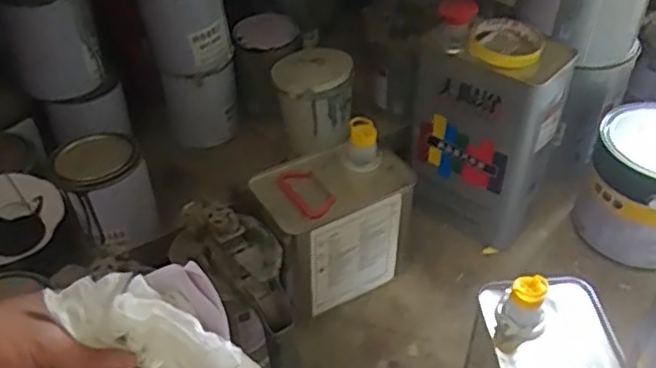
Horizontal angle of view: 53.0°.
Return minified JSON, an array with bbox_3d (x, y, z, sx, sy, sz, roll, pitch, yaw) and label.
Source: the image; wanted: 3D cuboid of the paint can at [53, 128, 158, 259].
[{"bbox_3d":[-0.265,0.007,0.786,0.090,0.105,0.107,-26,47,-25],"label":"paint can"}]

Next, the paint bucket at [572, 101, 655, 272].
[{"bbox_3d":[0.420,0.012,0.853,0.158,0.166,0.158,-1,41,1],"label":"paint bucket"}]

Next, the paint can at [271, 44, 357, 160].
[{"bbox_3d":[-0.018,-0.121,0.942,0.105,0.130,0.116,-3,41,-2],"label":"paint can"}]

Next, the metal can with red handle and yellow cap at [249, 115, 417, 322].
[{"bbox_3d":[0.013,0.047,0.808,0.177,0.202,0.101,-22,45,-21],"label":"metal can with red handle and yellow cap"}]

